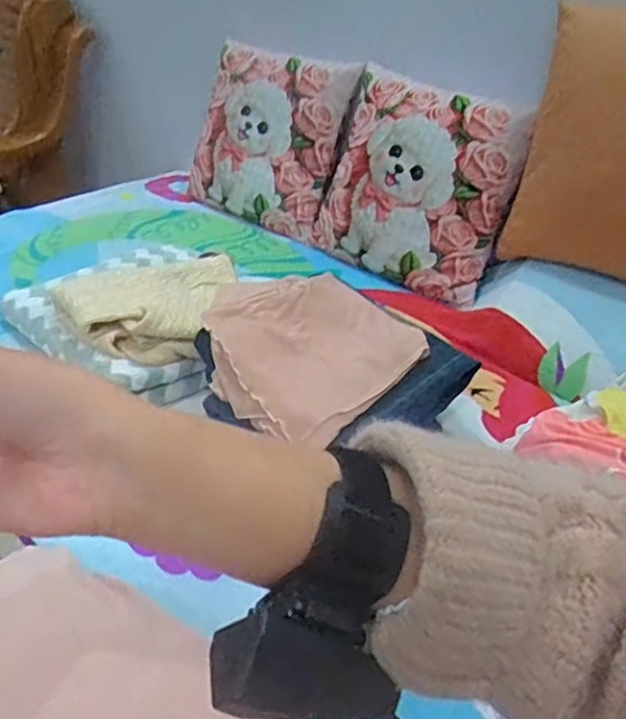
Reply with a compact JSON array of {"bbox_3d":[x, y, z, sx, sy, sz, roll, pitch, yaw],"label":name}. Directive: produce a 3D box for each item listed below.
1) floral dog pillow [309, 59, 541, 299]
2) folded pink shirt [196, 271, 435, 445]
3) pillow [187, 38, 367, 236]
[{"bbox_3d":[0.160,-0.307,1.162,0.119,0.330,0.372,-22,41,-35],"label":"floral dog pillow"},{"bbox_3d":[-0.003,-0.023,0.800,0.230,0.100,0.242,29,40,33],"label":"folded pink shirt"},{"bbox_3d":[-0.101,-0.477,1.384,0.352,0.348,0.090,23,20,23],"label":"pillow"}]

